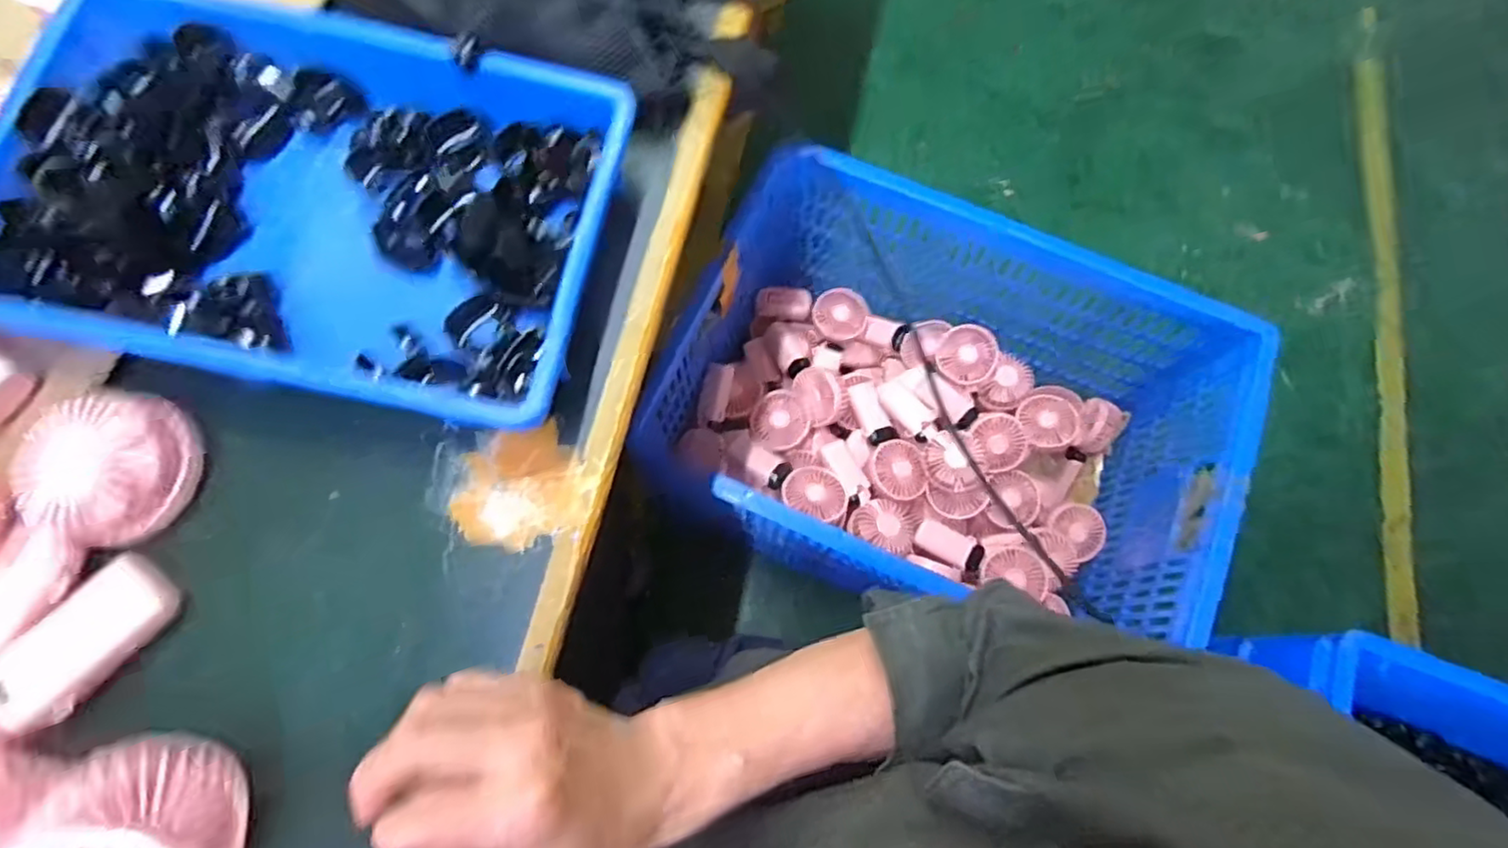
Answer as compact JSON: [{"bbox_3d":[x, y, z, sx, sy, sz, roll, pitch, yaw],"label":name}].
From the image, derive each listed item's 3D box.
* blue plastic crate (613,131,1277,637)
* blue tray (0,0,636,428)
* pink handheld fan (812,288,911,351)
[{"bbox_3d":[0.244,-0.013,0.960,0.685,0.326,0.492,25,75,6],"label":"blue plastic crate"},{"bbox_3d":[-0.280,-0.147,0.439,0.366,0.069,0.249,11,74,2],"label":"blue tray"},{"bbox_3d":[0.173,-0.165,1.113,0.155,0.035,0.089,25,75,6],"label":"pink handheld fan"}]

